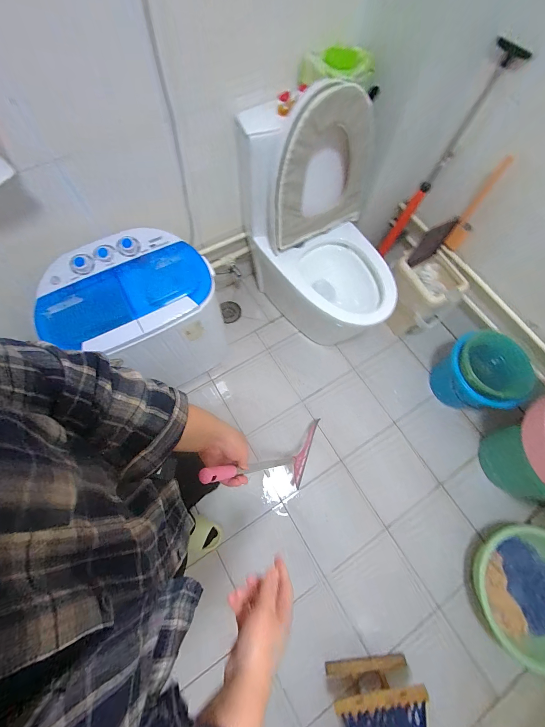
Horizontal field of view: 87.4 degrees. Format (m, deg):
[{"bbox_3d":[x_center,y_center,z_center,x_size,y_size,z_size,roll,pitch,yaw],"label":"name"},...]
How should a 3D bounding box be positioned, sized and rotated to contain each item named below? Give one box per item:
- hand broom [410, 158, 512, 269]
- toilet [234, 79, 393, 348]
[{"bbox_3d":[0.768,-0.569,1.185,0.118,0.181,0.437,49,117,13],"label":"hand broom"},{"bbox_3d":[0.227,-0.475,1.136,0.660,0.853,0.376,42,74,11],"label":"toilet"}]

